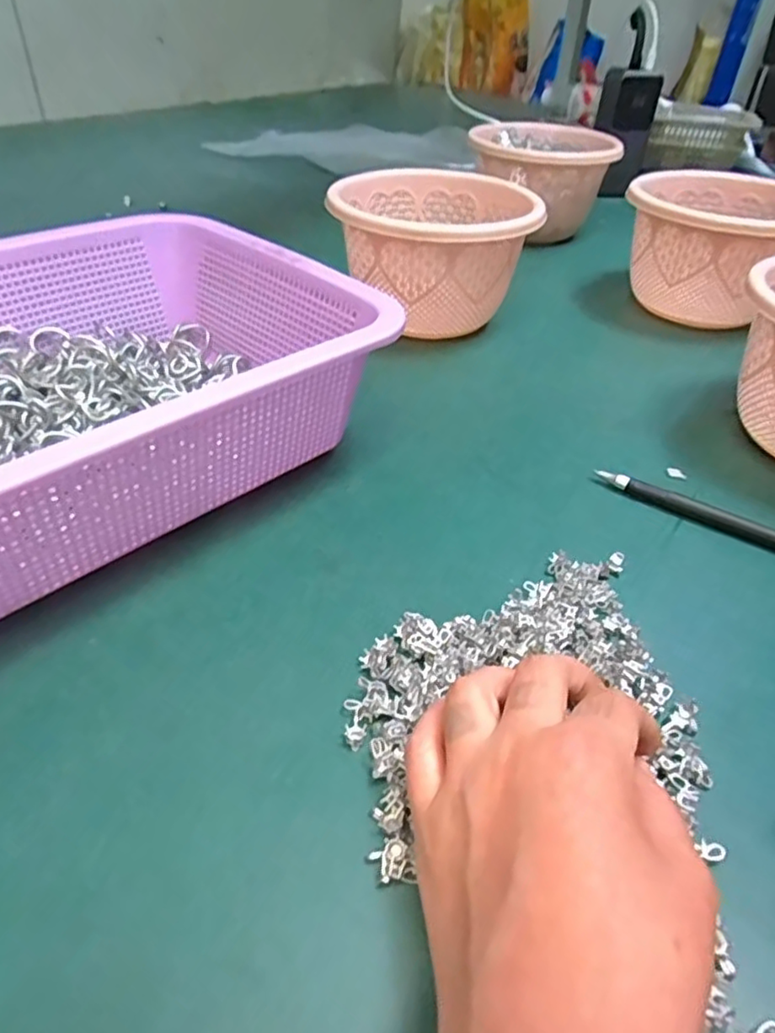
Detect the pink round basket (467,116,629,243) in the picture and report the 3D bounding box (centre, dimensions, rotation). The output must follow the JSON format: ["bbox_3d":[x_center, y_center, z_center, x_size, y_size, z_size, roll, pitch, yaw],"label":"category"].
[{"bbox_3d":[0.144,-0.329,0.614,0.130,0.080,0.120,2,41,-2],"label":"pink round basket"}]

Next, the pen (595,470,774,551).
[{"bbox_3d":[0.178,0.007,0.302,0.150,0.012,0.010,28,46,25],"label":"pen"}]

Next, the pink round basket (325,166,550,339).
[{"bbox_3d":[0.031,-0.189,0.454,0.130,0.082,0.133,2,41,-2],"label":"pink round basket"}]

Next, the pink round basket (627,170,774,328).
[{"bbox_3d":[0.255,-0.206,0.489,0.132,0.086,0.141,20,44,18],"label":"pink round basket"}]

